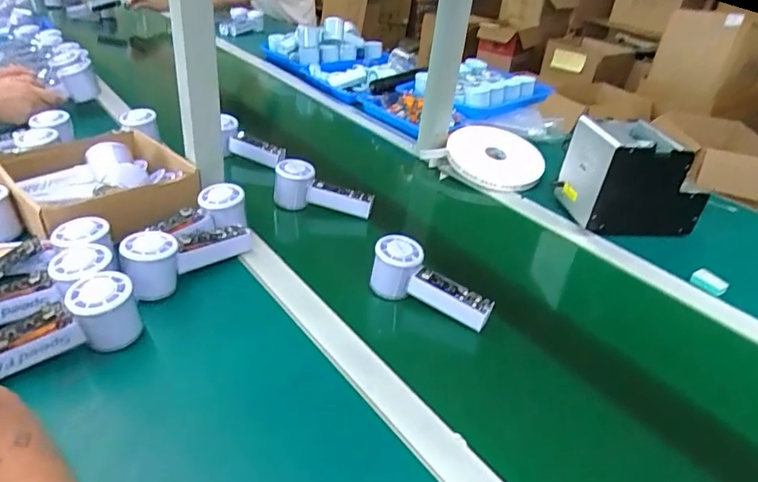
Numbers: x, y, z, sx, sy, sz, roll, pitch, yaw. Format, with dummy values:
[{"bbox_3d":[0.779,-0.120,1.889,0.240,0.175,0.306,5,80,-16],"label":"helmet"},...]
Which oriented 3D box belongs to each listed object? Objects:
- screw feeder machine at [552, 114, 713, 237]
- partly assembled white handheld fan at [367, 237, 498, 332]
[{"bbox_3d":[0.402,-0.099,0.812,0.186,0.146,0.126,3,34,-9],"label":"screw feeder machine"},{"bbox_3d":[0.060,0.056,0.599,0.147,0.060,0.048,31,38,15],"label":"partly assembled white handheld fan"}]

